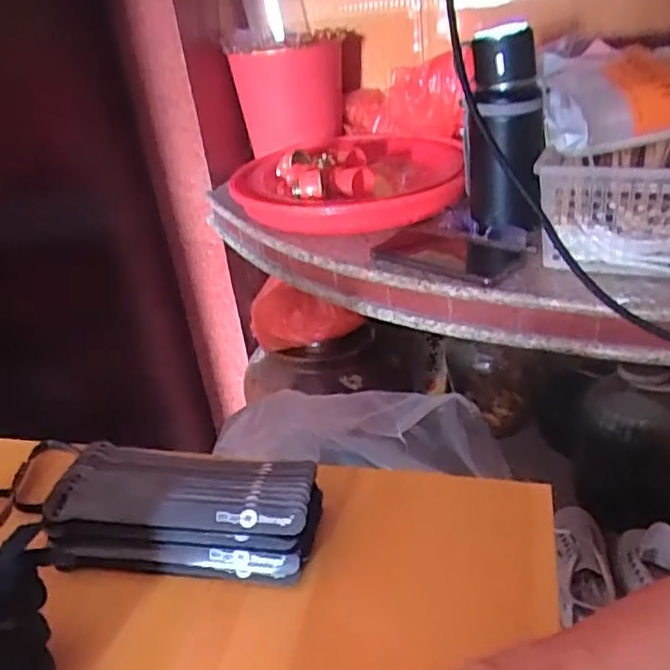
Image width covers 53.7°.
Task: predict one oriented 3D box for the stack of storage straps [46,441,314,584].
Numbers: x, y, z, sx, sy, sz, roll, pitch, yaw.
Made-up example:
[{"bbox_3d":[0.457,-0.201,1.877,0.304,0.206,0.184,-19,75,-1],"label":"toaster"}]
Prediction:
[{"bbox_3d":[-0.113,0.138,0.527,0.205,0.058,0.088,-2,31,7],"label":"stack of storage straps"}]

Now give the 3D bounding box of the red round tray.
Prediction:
[{"bbox_3d":[0.013,-0.225,0.964,0.330,0.067,0.335,-5,30,3],"label":"red round tray"}]

